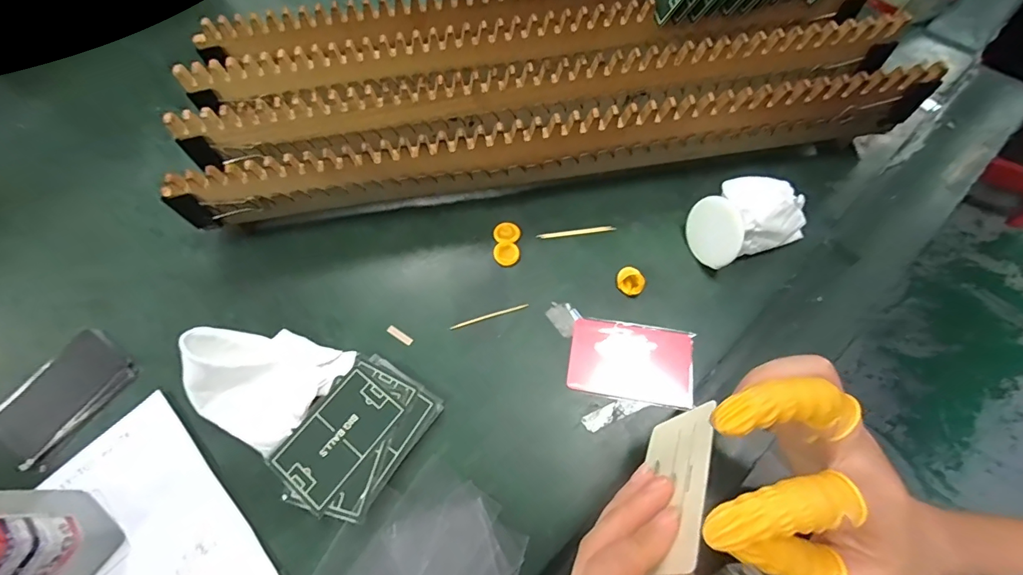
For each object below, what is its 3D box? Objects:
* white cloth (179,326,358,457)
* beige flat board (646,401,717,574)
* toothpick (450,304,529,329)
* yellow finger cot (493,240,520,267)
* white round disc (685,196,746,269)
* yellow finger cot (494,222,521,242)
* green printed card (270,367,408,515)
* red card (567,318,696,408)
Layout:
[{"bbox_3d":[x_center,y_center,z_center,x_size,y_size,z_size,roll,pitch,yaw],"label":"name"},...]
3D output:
[{"bbox_3d":[-0.175,0.060,0.314,0.088,0.046,0.085,26,70,14],"label":"white cloth"},{"bbox_3d":[0.082,0.098,0.226,0.004,0.051,0.085,29,46,-1],"label":"beige flat board"},{"bbox_3d":[-0.017,0.022,0.349,0.062,0.004,0.004,-17,66,-4],"label":"toothpick"},{"bbox_3d":[-0.004,-0.028,0.368,0.020,0.006,0.021,-1,66,3],"label":"yellow finger cot"},{"bbox_3d":[0.154,-0.042,0.344,0.008,0.046,0.048,-14,65,-30],"label":"white round disc"},{"bbox_3d":[-0.004,-0.046,0.375,0.021,0.004,0.020,-1,66,3],"label":"yellow finger cot"},{"bbox_3d":[-0.118,0.100,0.308,0.053,0.004,0.082,34,72,15],"label":"green printed card"},{"bbox_3d":[0.087,0.053,0.328,0.086,0.004,0.055,9,67,7],"label":"red card"}]

